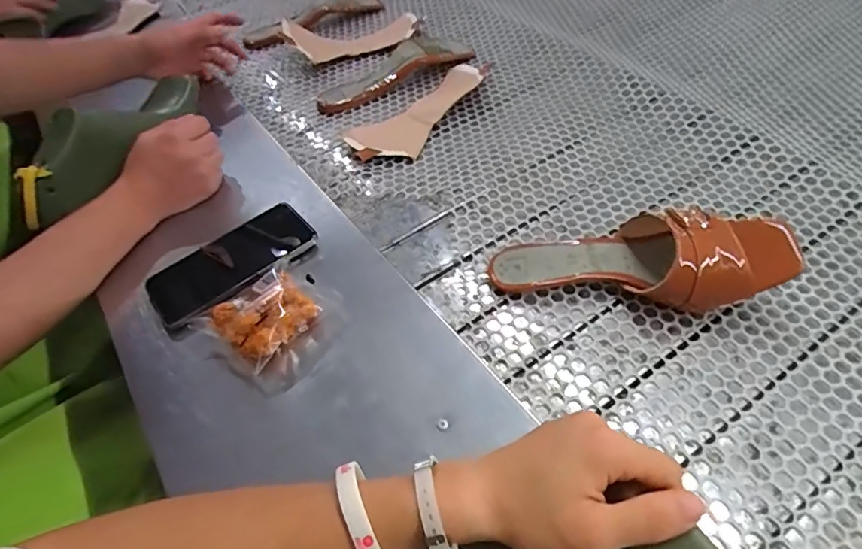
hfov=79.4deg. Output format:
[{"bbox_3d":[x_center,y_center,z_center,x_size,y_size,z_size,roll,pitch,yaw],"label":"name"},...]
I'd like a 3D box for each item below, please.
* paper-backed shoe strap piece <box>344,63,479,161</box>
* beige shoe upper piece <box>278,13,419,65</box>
[{"bbox_3d":[-0.015,-0.227,0.696,0.104,0.025,0.220,27,58,26],"label":"paper-backed shoe strap piece"},{"bbox_3d":[-0.125,-0.394,0.846,0.211,0.042,0.099,-16,50,-7],"label":"beige shoe upper piece"}]

